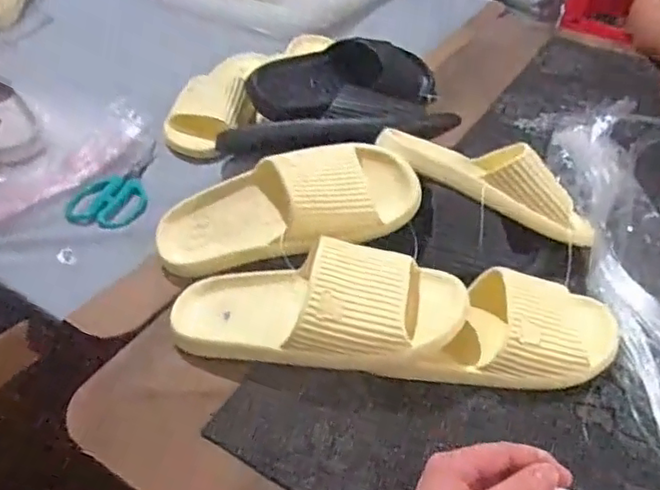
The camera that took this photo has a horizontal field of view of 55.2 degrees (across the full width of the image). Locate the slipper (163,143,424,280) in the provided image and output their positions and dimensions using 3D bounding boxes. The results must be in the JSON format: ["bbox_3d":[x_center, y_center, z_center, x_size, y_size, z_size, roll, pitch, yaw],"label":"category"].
[{"bbox_3d":[-0.047,-0.036,0.615,0.253,0.084,0.097,-13,42,11],"label":"slipper"}]

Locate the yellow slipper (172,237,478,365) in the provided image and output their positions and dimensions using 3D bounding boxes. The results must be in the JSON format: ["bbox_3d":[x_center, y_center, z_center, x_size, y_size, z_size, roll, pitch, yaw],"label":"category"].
[{"bbox_3d":[-0.017,0.053,0.545,0.263,0.073,0.107,2,43,5],"label":"yellow slipper"}]

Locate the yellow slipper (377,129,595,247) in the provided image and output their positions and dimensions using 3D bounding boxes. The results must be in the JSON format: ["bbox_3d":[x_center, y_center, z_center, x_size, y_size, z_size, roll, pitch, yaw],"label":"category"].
[{"bbox_3d":[0.164,-0.070,0.650,0.239,0.059,0.080,25,48,9],"label":"yellow slipper"}]

